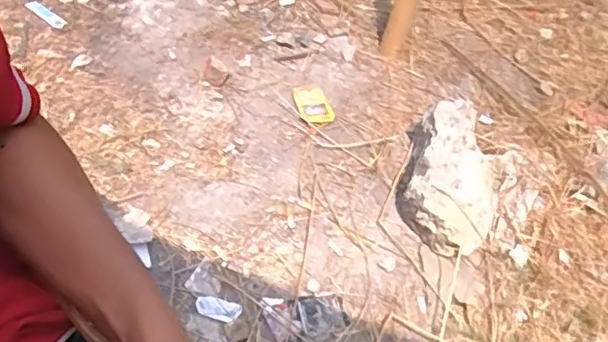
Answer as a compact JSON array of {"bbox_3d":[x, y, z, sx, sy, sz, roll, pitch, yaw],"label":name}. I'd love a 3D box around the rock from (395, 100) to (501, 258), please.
[{"bbox_3d":[0.280,0.004,1.082,0.177,0.103,0.280,16,51,8],"label":"rock"}]

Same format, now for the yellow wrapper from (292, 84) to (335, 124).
[{"bbox_3d":[0.019,-0.141,1.206,0.068,0.016,0.098,-6,55,-18],"label":"yellow wrapper"}]

